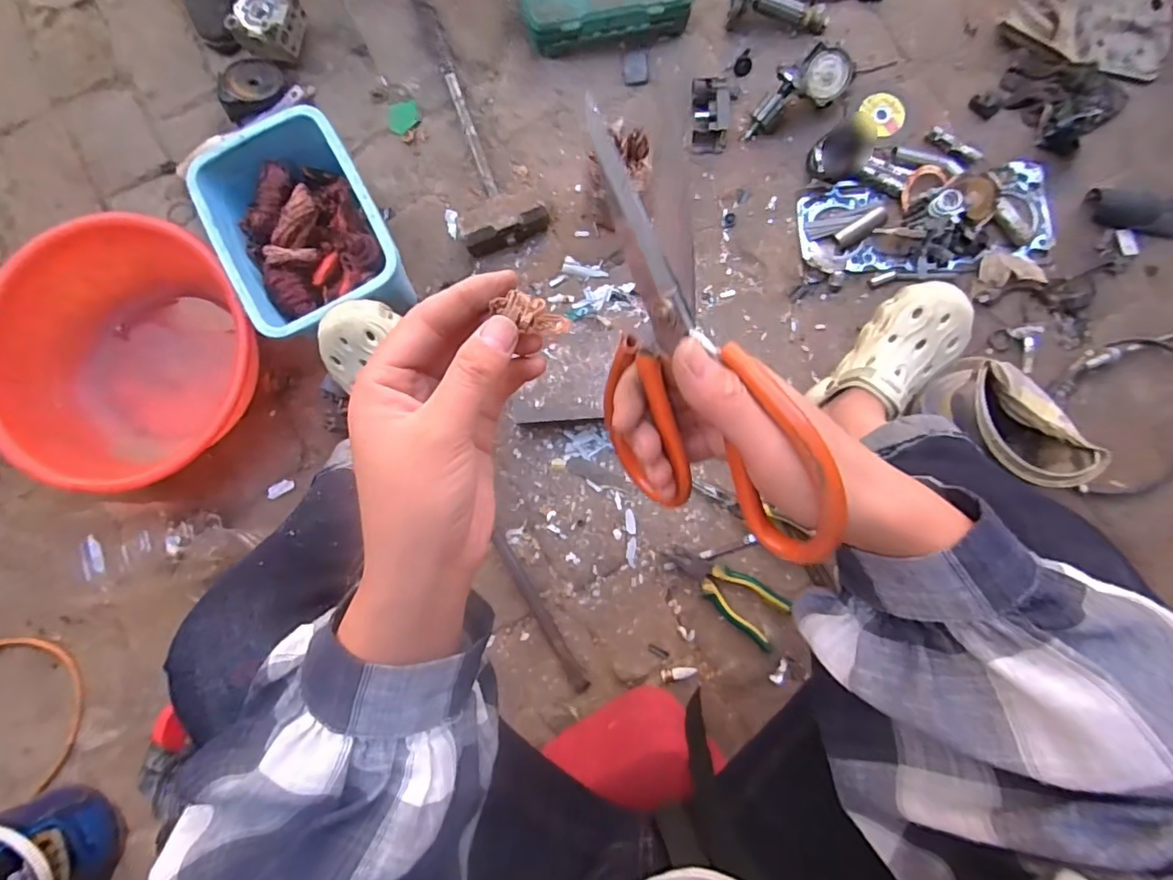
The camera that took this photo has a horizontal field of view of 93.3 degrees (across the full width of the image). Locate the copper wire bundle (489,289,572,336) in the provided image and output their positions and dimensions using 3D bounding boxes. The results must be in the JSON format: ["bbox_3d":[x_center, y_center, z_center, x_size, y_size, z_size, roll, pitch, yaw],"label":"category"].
[{"bbox_3d":[-0.023,-0.055,0.246,0.034,0.007,0.014,16,84,-27],"label":"copper wire bundle"}]

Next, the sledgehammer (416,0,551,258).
[{"bbox_3d":[-0.183,-0.501,0.806,0.120,0.054,0.460,-18,85,1],"label":"sledgehammer"}]

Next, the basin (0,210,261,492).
[{"bbox_3d":[-0.626,-0.093,0.772,0.334,0.161,0.323,0,85,3],"label":"basin"}]

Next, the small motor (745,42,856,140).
[{"bbox_3d":[0.288,-0.481,0.768,0.153,0.051,0.065,-26,87,16],"label":"small motor"}]

